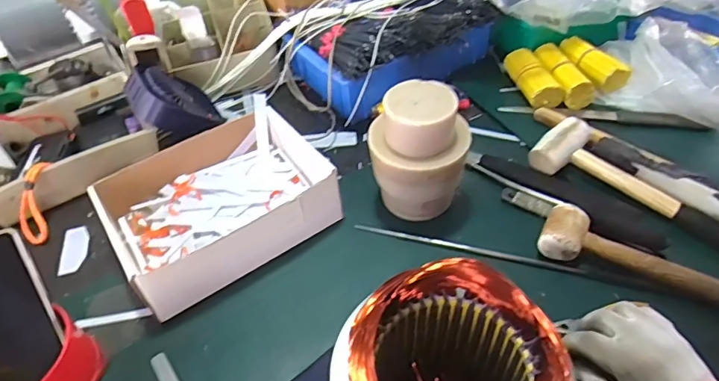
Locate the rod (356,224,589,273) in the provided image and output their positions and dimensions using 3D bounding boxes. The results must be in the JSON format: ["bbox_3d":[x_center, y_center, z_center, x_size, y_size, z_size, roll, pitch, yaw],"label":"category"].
[{"bbox_3d":[0.121,0.065,0.566,0.253,0.005,0.011,11,51,11],"label":"rod"}]

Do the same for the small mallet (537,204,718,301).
[{"bbox_3d":[0.289,0.069,0.531,0.180,0.044,0.057,16,51,17],"label":"small mallet"}]

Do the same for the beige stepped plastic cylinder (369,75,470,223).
[{"bbox_3d":[0.066,-0.042,0.569,0.107,0.148,0.098,-2,48,2],"label":"beige stepped plastic cylinder"}]

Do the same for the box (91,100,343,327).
[{"bbox_3d":[-0.178,0.010,0.587,0.255,0.063,0.198,-29,52,-21],"label":"box"}]

